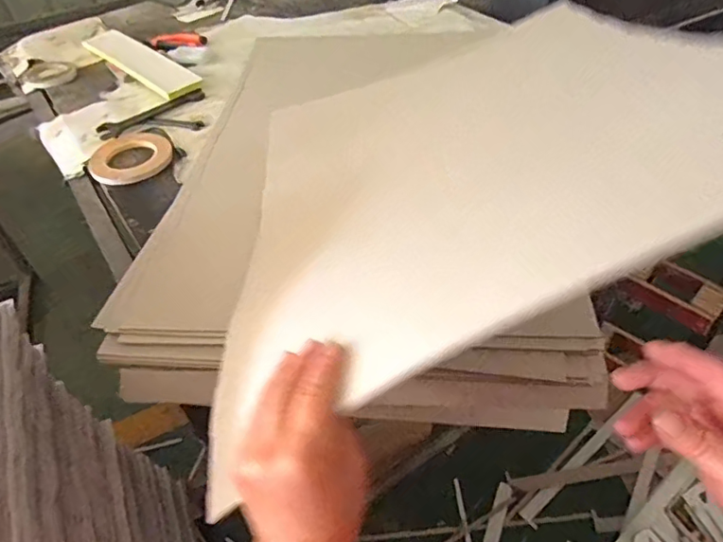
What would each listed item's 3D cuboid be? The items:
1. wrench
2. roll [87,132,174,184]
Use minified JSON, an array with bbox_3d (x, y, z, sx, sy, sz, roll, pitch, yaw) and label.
[{"bbox_3d":[-0.369,-0.278,0.945,0.043,0.017,0.199,31,56,30],"label":"wrench"},{"bbox_3d":[-0.364,-0.180,0.851,0.127,0.023,0.127,-3,46,3],"label":"roll"}]

